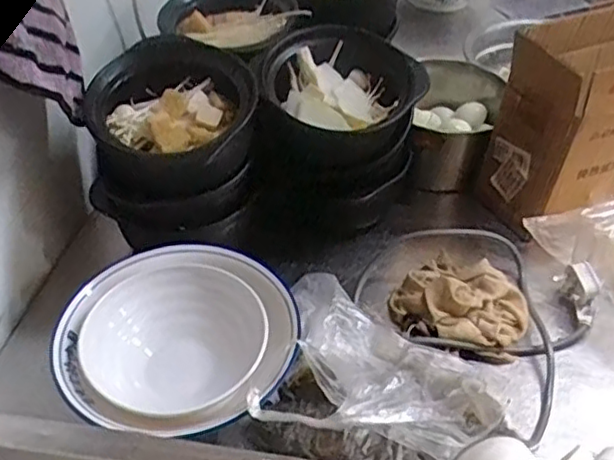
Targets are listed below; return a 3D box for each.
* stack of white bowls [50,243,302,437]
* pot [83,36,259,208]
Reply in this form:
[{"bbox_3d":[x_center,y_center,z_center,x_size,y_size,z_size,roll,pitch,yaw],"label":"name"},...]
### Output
[{"bbox_3d":[-0.119,0.107,0.630,0.212,0.075,0.217,21,46,21],"label":"stack of white bowls"},{"bbox_3d":[-0.142,-0.114,0.696,0.166,0.112,0.166,1,42,-1],"label":"pot"}]

